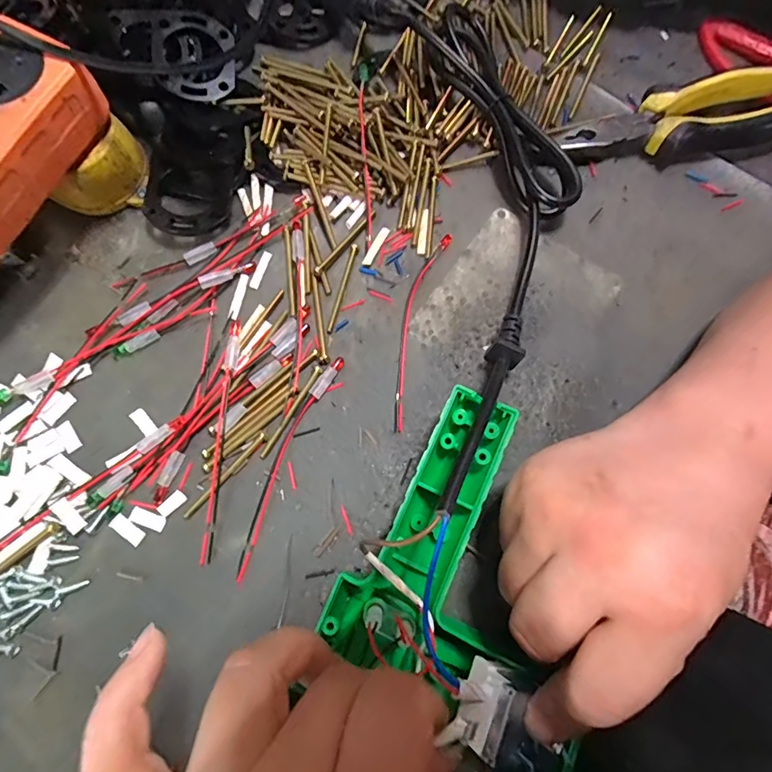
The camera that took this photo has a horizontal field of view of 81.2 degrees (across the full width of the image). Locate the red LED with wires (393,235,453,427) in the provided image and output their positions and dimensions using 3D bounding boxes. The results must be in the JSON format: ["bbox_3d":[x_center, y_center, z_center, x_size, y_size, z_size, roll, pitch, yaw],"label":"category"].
[{"bbox_3d":[0.016,-0.035,0.257,0.016,0.004,0.120,15,75,2],"label":"red LED with wires"}]

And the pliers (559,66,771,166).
[{"bbox_3d":[0.190,-0.171,0.290,0.152,0.025,0.046,-10,76,-4],"label":"pliers"}]

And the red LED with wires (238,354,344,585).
[{"bbox_3d":[-0.052,0.038,0.237,0.012,0.004,0.122,23,76,4],"label":"red LED with wires"}]

